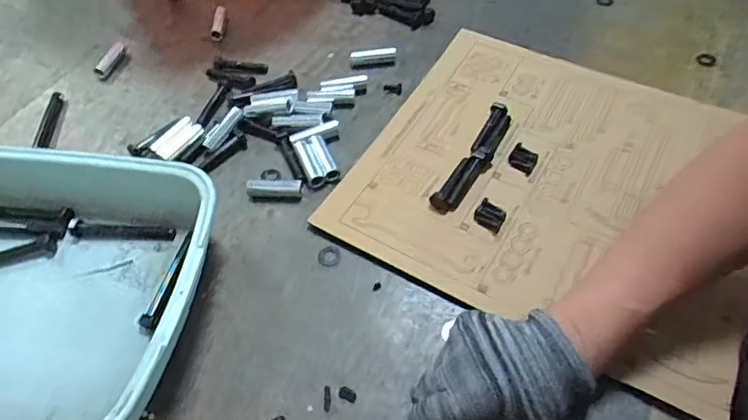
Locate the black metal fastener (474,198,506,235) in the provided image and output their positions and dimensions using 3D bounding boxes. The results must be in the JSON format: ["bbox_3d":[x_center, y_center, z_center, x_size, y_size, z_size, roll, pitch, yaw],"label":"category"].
[{"bbox_3d":[0.099,0.004,0.468,0.025,0.004,0.023,32,59,24],"label":"black metal fastener"}]

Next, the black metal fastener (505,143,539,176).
[{"bbox_3d":[0.138,-0.048,0.505,0.025,0.005,0.024,31,59,23],"label":"black metal fastener"}]

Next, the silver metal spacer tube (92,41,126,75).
[{"bbox_3d":[-0.307,-0.178,0.637,0.016,0.010,0.063,5,53,6],"label":"silver metal spacer tube"}]

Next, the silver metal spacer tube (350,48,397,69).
[{"bbox_3d":[-0.001,-0.169,0.611,0.051,0.015,0.016,-3,52,0],"label":"silver metal spacer tube"}]

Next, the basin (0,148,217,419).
[{"bbox_3d":[-0.282,0.062,0.422,0.311,0.064,0.240,7,53,7],"label":"basin"}]

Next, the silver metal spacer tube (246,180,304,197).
[{"bbox_3d":[-0.091,-0.020,0.498,0.050,0.017,0.010,1,52,2],"label":"silver metal spacer tube"}]

